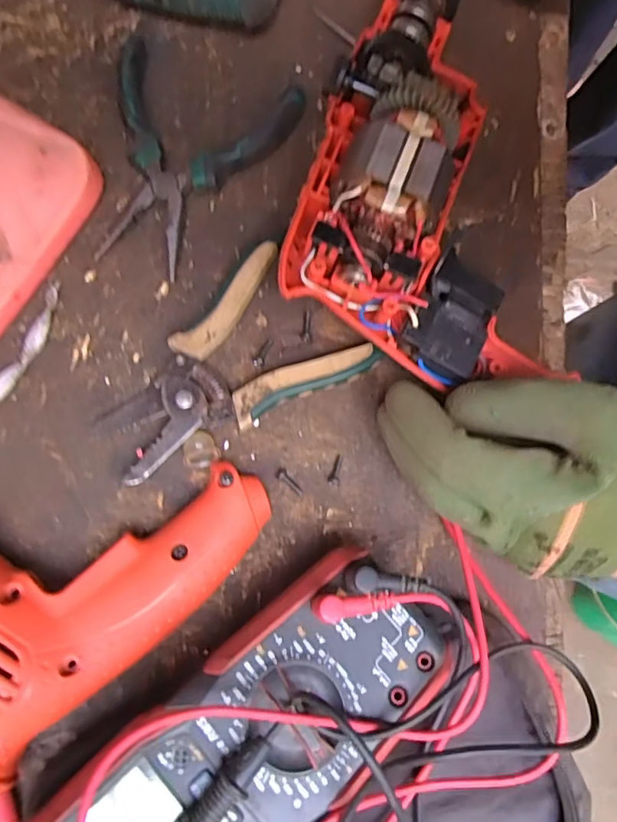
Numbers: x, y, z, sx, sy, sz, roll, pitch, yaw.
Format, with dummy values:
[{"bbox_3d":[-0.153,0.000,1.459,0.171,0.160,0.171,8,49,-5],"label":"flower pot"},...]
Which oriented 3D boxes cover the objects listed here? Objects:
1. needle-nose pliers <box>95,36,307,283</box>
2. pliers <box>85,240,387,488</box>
[{"bbox_3d":[-0.077,-0.149,0.332,0.107,0.024,0.135,21,74,1],"label":"needle-nose pliers"},{"bbox_3d":[-0.048,-0.032,0.311,0.145,0.013,0.090,-27,76,-9],"label":"pliers"}]

